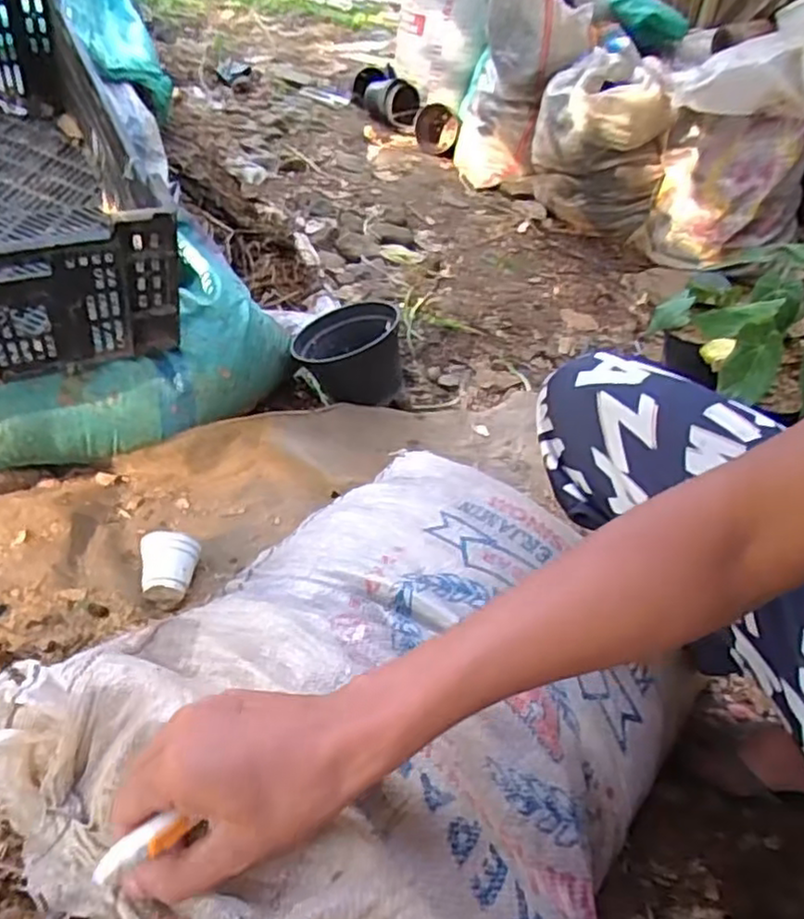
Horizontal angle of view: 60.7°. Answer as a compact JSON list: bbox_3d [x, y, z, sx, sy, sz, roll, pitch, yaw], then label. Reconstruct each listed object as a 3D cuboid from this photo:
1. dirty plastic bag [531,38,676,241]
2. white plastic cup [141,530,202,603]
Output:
[{"bbox_3d":[0.453,-0.700,1.562,0.289,0.352,0.220,5,45,2],"label":"dirty plastic bag"},{"bbox_3d":[-0.295,0.134,0.877,0.072,0.056,0.079,-5,45,-8],"label":"white plastic cup"}]

